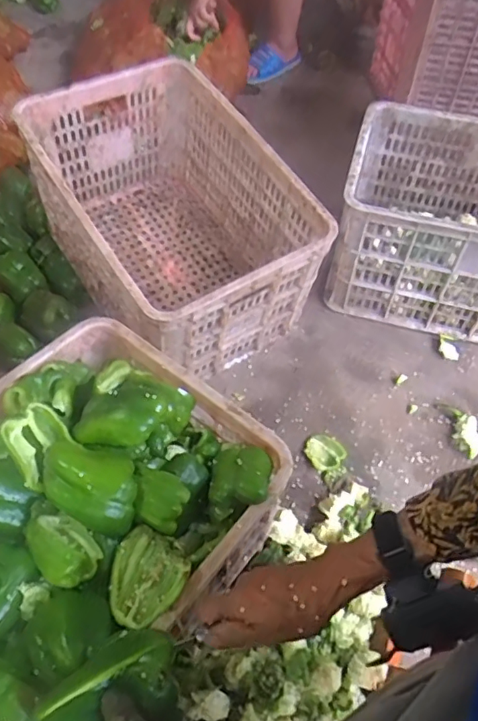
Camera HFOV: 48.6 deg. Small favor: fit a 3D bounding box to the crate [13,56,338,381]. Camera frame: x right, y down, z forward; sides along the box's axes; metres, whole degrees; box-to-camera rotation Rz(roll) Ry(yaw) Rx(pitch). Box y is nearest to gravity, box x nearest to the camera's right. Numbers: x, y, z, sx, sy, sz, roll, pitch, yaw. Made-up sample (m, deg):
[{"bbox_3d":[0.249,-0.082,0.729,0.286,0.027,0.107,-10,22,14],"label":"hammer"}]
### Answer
[{"bbox_3d":[-0.135,-0.267,1.042,0.370,0.337,0.592,-26,59,-20],"label":"crate"}]

